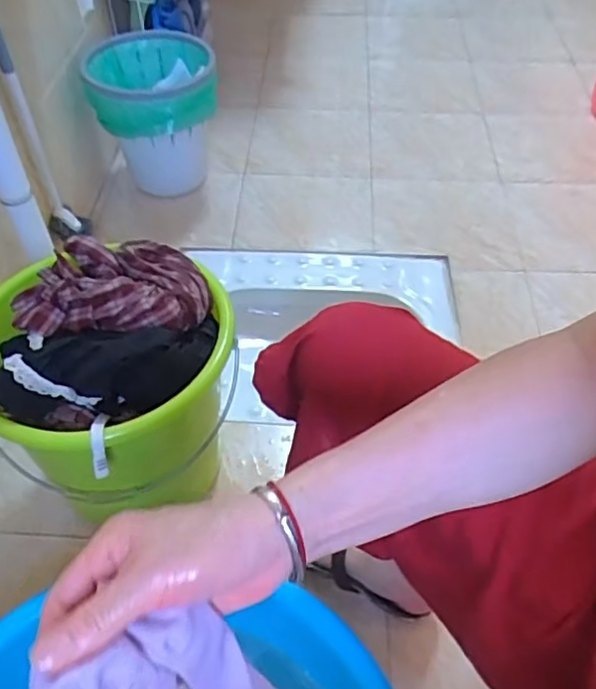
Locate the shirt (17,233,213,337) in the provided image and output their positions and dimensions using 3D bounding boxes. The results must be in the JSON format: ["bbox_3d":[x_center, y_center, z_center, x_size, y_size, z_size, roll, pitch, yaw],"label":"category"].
[{"bbox_3d":[-0.223,-0.072,0.726,0.225,0.075,0.143,-1,49,1],"label":"shirt"}]

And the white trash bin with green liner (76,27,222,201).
[{"bbox_3d":[-0.282,-0.448,1.258,0.236,0.291,0.209,-13,50,-10],"label":"white trash bin with green liner"}]

